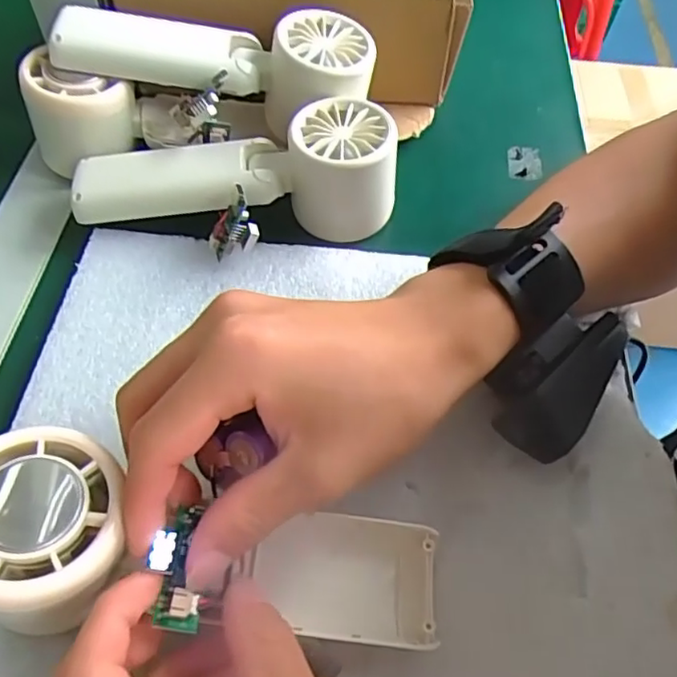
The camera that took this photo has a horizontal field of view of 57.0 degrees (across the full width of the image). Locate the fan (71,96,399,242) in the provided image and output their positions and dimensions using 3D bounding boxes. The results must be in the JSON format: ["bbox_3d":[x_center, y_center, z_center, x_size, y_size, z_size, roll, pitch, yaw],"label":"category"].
[{"bbox_3d":[-0.053,-0.084,0.321,0.164,0.045,0.054,-4,56,-6],"label":"fan"}]

